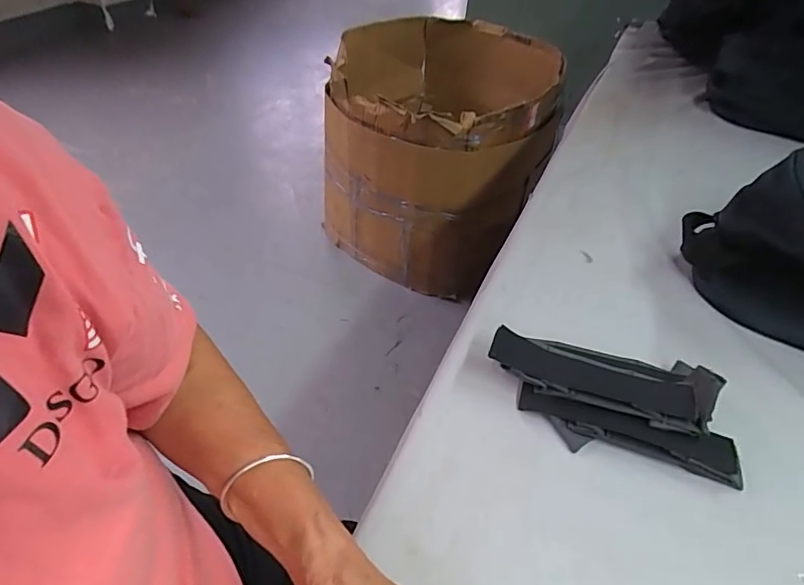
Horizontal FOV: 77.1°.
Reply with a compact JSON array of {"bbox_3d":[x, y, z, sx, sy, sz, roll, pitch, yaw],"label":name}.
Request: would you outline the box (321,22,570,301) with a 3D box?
[{"bbox_3d":[0.152,-0.511,1.819,0.752,0.646,0.797,25,47,20],"label":"box"}]

